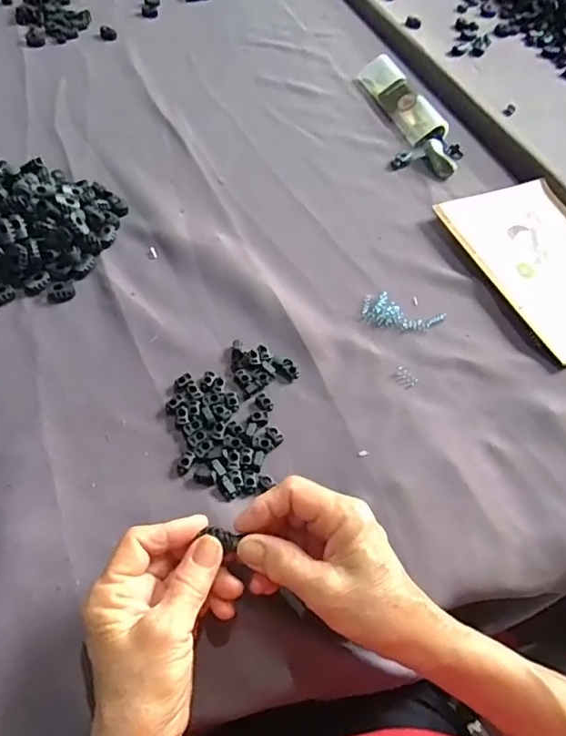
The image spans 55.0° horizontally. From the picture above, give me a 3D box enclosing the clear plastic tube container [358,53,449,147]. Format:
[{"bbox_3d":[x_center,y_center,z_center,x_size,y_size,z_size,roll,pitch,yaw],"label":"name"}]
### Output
[{"bbox_3d":[0.141,-0.327,0.657,0.041,0.022,0.156,-15,58,-16],"label":"clear plastic tube container"}]

